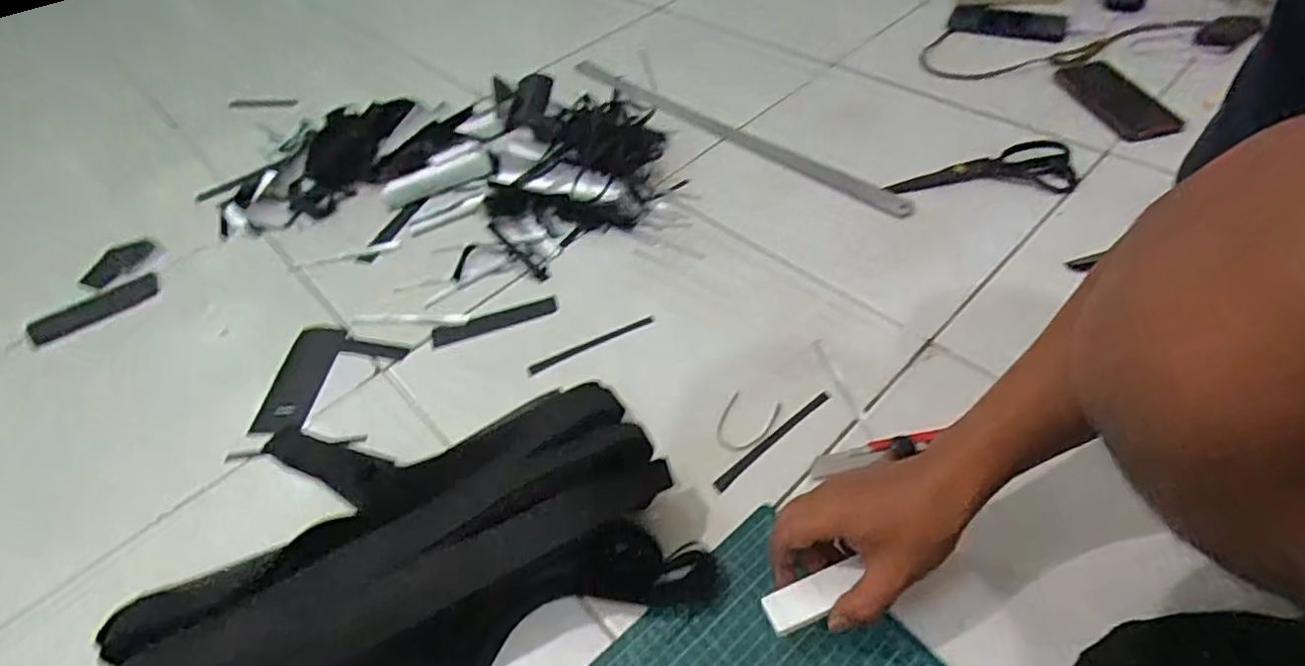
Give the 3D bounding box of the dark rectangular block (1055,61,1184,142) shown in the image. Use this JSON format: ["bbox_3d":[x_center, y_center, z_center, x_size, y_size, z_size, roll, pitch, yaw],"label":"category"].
[{"bbox_3d":[0.619,-0.313,0.829,0.088,0.011,0.175,-9,50,-1],"label":"dark rectangular block"}]

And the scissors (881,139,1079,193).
[{"bbox_3d":[0.395,-0.194,0.745,0.224,0.021,0.083,-5,50,3],"label":"scissors"}]

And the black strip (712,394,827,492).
[{"bbox_3d":[0.109,0.095,0.555,0.140,0.004,0.011,-35,58,-19],"label":"black strip"}]

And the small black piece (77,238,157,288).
[{"bbox_3d":[-0.698,-0.090,0.806,0.091,0.018,0.054,-39,56,-23],"label":"small black piece"}]

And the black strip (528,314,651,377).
[{"bbox_3d":[-0.066,0.011,0.656,0.143,0.005,0.013,-24,52,-13],"label":"black strip"}]

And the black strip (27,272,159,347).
[{"bbox_3d":[-0.690,-0.031,0.766,0.140,0.007,0.037,-33,71,-23],"label":"black strip"}]

